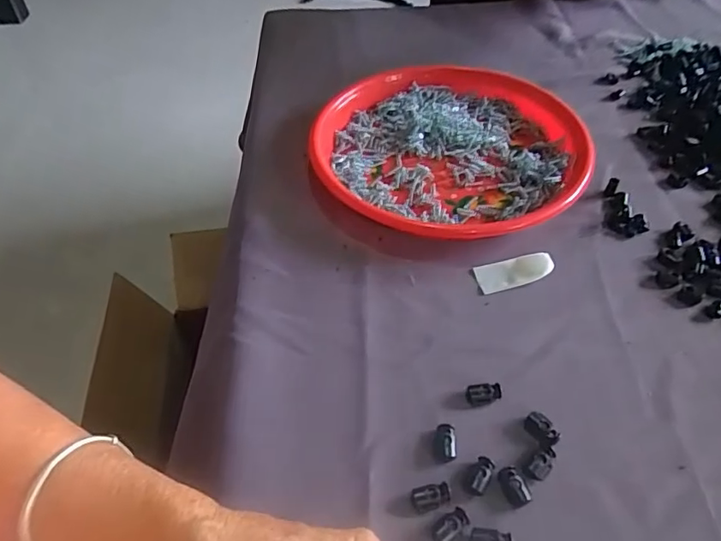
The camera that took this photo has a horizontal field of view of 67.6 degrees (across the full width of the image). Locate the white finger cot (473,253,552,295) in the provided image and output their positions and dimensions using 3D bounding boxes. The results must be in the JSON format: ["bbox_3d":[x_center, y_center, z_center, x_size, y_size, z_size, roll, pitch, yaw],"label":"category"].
[{"bbox_3d":[0.114,-0.001,0.399,0.055,0.010,0.024,-10,50,-6],"label":"white finger cot"}]

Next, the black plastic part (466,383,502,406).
[{"bbox_3d":[0.078,0.077,0.337,0.022,0.004,0.013,-4,49,0],"label":"black plastic part"}]

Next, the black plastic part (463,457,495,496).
[{"bbox_3d":[0.067,0.115,0.303,0.013,0.005,0.023,21,54,19],"label":"black plastic part"}]

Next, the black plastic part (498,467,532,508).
[{"bbox_3d":[0.086,0.119,0.298,0.013,0.006,0.020,-18,51,-13],"label":"black plastic part"}]

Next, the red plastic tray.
[{"bbox_3d":[0.077,-0.112,0.484,0.232,0.030,0.218,9,51,10],"label":"red plastic tray"}]

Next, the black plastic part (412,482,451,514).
[{"bbox_3d":[0.039,0.125,0.297,0.022,0.004,0.013,-11,50,-6],"label":"black plastic part"}]

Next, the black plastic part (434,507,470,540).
[{"bbox_3d":[0.048,0.135,0.285,0.021,0.004,0.011,-34,56,-24],"label":"black plastic part"}]

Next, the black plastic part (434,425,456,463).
[{"bbox_3d":[0.050,0.101,0.316,0.012,0.006,0.022,4,50,7],"label":"black plastic part"}]

